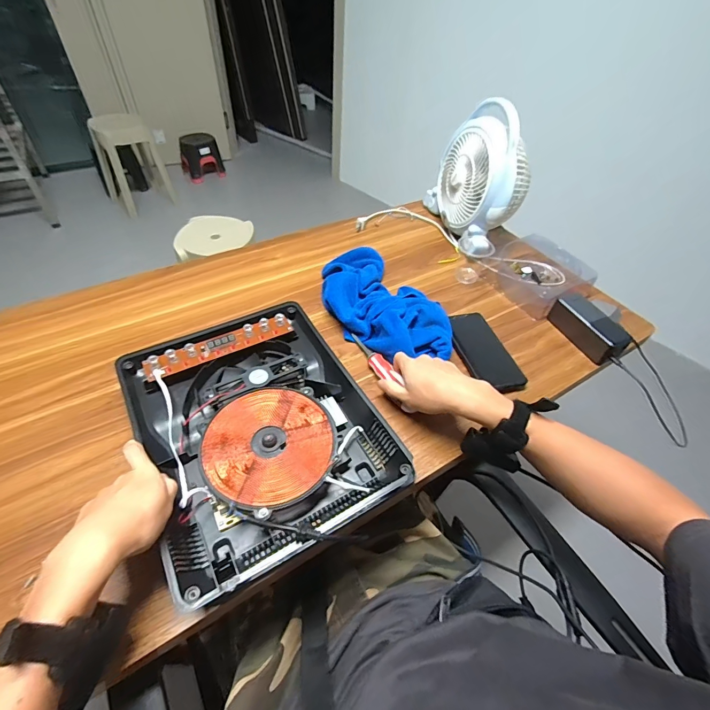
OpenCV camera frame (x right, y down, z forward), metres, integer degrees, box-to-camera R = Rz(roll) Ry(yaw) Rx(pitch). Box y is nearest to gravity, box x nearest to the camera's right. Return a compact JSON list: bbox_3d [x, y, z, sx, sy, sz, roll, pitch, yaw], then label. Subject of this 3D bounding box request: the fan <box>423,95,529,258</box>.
[{"bbox_3d":[0.275,-0.374,0.803,0.125,0.236,0.270,-9,49,-12],"label":"fan"}]

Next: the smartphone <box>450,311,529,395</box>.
[{"bbox_3d":[0.211,-0.015,0.636,0.085,0.011,0.175,-8,49,-11],"label":"smartphone"}]

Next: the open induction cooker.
[{"bbox_3d":[-0.122,0.086,0.487,0.267,0.061,0.334,-22,53,-22],"label":"open induction cooker"}]

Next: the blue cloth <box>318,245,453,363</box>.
[{"bbox_3d":[0.038,-0.095,0.666,0.163,0.053,0.303,-19,51,-20],"label":"blue cloth"}]

